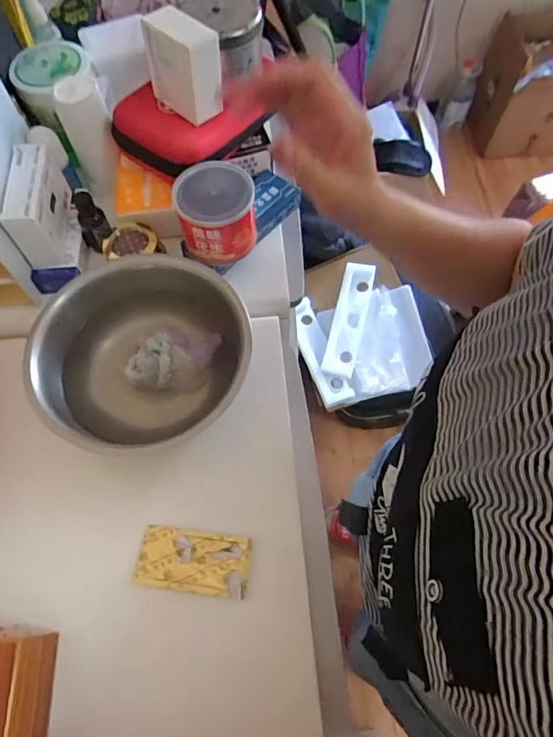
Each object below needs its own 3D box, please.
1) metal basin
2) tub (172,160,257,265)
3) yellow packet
[{"bbox_3d":[-0.129,-0.016,0.481,0.206,0.068,0.183,-14,66,-5],"label":"metal basin"},{"bbox_3d":[-0.063,-0.172,0.520,0.079,0.071,0.083,-1,65,1],"label":"tub"},{"bbox_3d":[-0.075,0.173,0.429,0.099,0.011,0.051,6,66,4],"label":"yellow packet"}]

